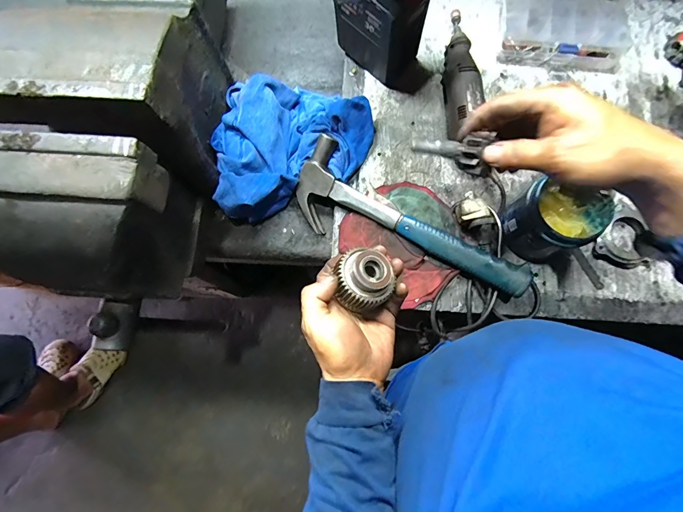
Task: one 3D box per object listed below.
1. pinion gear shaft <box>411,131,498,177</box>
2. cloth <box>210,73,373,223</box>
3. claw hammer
[{"bbox_3d":[0.109,-0.105,0.357,0.031,0.095,0.032,-41,124,-6],"label":"pinion gear shaft"},{"bbox_3d":[-0.076,-0.171,0.501,0.238,0.067,0.172,-23,80,-3],"label":"cloth"},{"bbox_3d":[0.076,-0.028,0.487,0.322,0.026,0.113,36,105,12],"label":"claw hammer"}]

